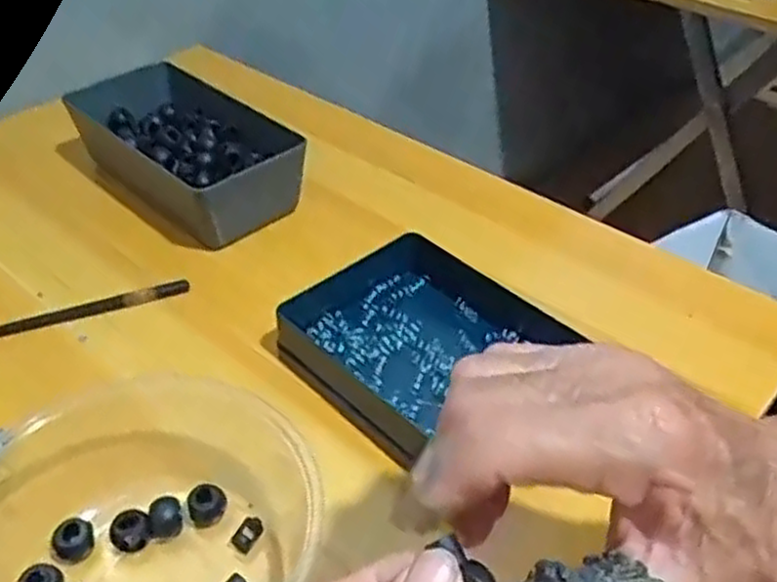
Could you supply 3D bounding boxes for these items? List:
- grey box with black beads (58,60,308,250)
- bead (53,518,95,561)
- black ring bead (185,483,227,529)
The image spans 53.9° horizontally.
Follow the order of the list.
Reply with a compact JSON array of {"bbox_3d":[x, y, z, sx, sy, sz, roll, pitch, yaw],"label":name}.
[{"bbox_3d":[-0.145,-0.099,0.542,0.187,0.051,0.099,33,51,32],"label":"grey box with black beads"},{"bbox_3d":[-0.136,0.108,0.331,0.015,0.009,0.016,0,41,0],"label":"bead"},{"bbox_3d":[-0.082,0.096,0.345,0.017,0.015,0.013,-15,43,-17],"label":"black ring bead"}]

